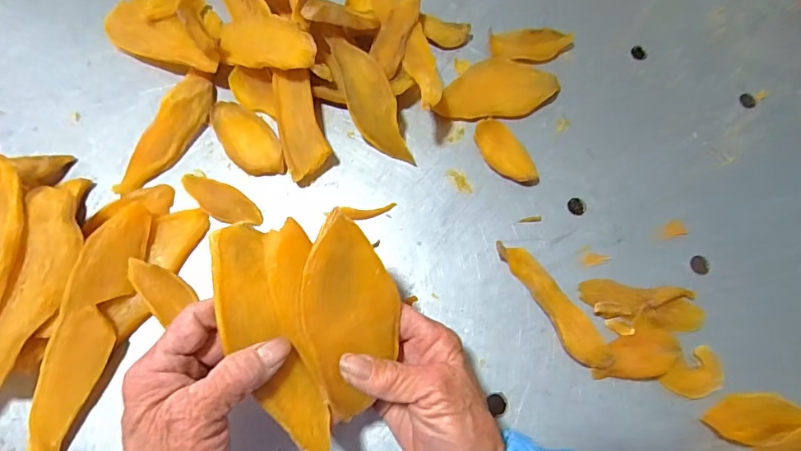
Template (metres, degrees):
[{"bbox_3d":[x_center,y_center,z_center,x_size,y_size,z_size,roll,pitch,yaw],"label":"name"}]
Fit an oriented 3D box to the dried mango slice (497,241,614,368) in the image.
[{"bbox_3d":[0.115,0.058,0.353,0.024,0.016,0.111,-32,76,-10],"label":"dried mango slice"}]

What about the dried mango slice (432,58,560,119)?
[{"bbox_3d":[0.083,-0.119,0.408,0.104,0.012,0.057,-10,73,-4],"label":"dried mango slice"}]

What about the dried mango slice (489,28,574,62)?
[{"bbox_3d":[0.118,-0.164,0.426,0.073,0.010,0.035,-9,73,-4],"label":"dried mango slice"}]

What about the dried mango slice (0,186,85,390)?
[{"bbox_3d":[-0.246,0.042,0.314,0.039,0.009,0.134,12,77,-14],"label":"dried mango slice"}]

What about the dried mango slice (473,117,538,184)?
[{"bbox_3d":[0.088,-0.060,0.391,0.033,0.011,0.064,-22,75,-8],"label":"dried mango slice"}]

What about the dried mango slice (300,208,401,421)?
[{"bbox_3d":[-0.031,0.050,0.279,0.058,0.009,0.112,-11,98,-30],"label":"dried mango slice"}]

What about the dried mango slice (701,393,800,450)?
[{"bbox_3d":[0.265,0.141,0.329,0.093,0.020,0.040,12,73,2],"label":"dried mango slice"}]

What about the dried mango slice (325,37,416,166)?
[{"bbox_3d":[-0.024,-0.101,0.378,0.034,0.015,0.112,-27,96,-9],"label":"dried mango slice"}]

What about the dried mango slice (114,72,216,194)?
[{"bbox_3d":[-0.191,-0.073,0.382,0.027,0.028,0.113,31,75,8],"label":"dried mango slice"}]

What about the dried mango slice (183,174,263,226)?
[{"bbox_3d":[-0.142,-0.020,0.371,0.071,0.007,0.027,35,75,9],"label":"dried mango slice"}]

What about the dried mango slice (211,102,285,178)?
[{"bbox_3d":[-0.127,-0.072,0.386,0.039,0.013,0.081,-36,77,-11],"label":"dried mango slice"}]

